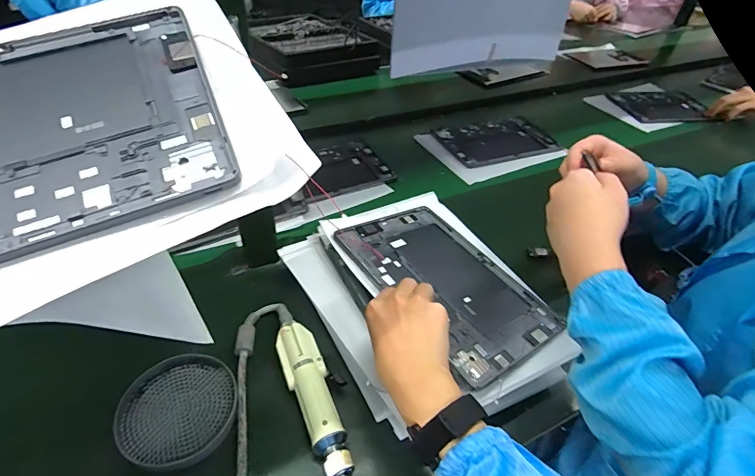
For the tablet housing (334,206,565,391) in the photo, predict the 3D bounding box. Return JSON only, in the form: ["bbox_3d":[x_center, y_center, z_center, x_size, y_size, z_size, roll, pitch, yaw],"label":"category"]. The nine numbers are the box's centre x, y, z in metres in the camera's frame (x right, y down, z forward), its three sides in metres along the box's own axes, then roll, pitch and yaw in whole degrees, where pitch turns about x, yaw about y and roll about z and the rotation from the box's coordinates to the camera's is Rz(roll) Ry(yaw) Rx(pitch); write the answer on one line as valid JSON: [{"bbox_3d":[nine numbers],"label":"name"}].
[{"bbox_3d":[0.085,0.050,0.500,0.166,0.008,0.254,-17,48,-34],"label":"tablet housing"}]

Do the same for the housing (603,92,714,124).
[{"bbox_3d":[0.781,-0.358,1.109,0.269,0.012,0.173,-5,42,-11],"label":"housing"}]

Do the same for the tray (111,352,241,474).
[{"bbox_3d":[-0.205,0.175,0.419,0.112,0.013,0.114,3,41,-2],"label":"tray"}]

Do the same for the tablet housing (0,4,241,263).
[{"bbox_3d":[-0.230,-0.061,0.247,0.249,0.008,0.176,-20,67,-12],"label":"tablet housing"}]

